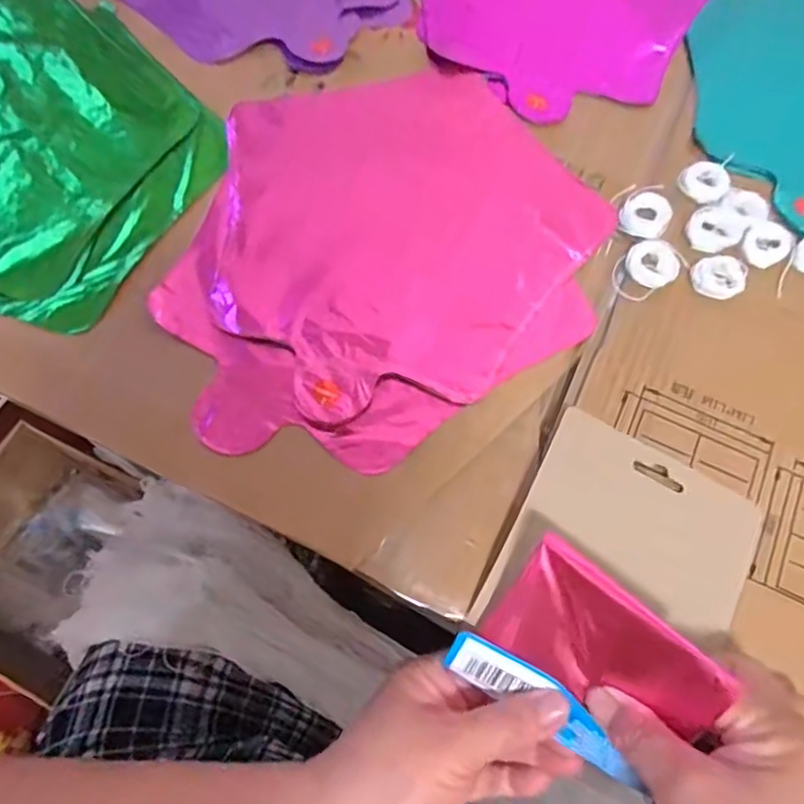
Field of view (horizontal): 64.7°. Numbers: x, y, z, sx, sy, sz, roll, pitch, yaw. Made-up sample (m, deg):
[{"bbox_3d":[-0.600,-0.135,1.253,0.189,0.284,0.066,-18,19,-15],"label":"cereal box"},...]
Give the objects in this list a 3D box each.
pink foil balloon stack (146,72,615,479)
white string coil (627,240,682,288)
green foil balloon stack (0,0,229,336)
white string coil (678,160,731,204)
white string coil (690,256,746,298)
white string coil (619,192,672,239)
[{"bbox_3d":[-0.016,-0.097,0.378,0.264,0.008,0.237,-31,72,-15],"label":"pink foil balloon stack"},{"bbox_3d":[0.146,-0.080,0.368,0.029,0.009,0.028,1,67,-3],"label":"white string coil"},{"bbox_3d":[-0.248,-0.154,0.385,0.236,0.008,0.263,-36,73,-17],"label":"green foil balloon stack"},{"bbox_3d":[0.188,-0.136,0.399,0.029,0.010,0.033,40,70,13],"label":"white string coil"},{"bbox_3d":[0.184,-0.073,0.369,0.028,0.012,0.024,3,67,-2],"label":"white string coil"},{"bbox_3d":[0.148,-0.113,0.384,0.027,0.004,0.034,30,68,10],"label":"white string coil"}]

